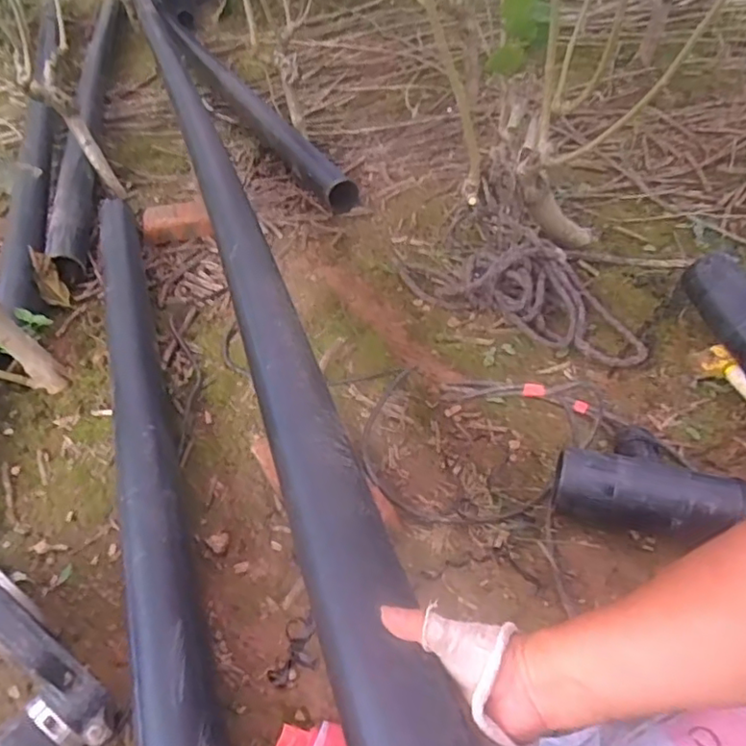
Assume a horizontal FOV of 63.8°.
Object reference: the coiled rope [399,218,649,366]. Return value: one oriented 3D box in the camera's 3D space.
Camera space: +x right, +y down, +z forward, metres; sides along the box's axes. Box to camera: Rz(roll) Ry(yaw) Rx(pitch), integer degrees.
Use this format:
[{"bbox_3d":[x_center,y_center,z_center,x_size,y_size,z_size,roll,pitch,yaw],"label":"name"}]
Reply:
[{"bbox_3d":[0.287,-0.195,1.142,0.496,0.140,0.230,23,49,31],"label":"coiled rope"}]

